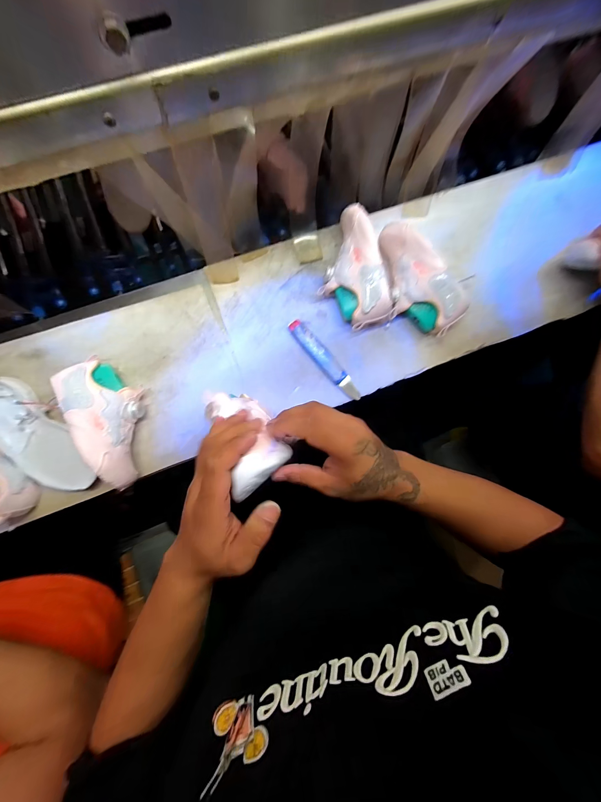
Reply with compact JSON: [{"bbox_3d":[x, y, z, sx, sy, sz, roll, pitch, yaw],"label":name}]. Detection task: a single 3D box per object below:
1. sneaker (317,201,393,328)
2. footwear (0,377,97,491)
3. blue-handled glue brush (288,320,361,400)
[{"bbox_3d":[0.078,-0.206,0.450,0.089,0.073,0.177,-20,85,-6],"label":"sneaker"},{"bbox_3d":[-0.391,0.054,0.408,0.071,0.023,0.200,-40,87,-7],"label":"footwear"},{"bbox_3d":[0.041,-0.067,0.462,0.027,0.013,0.163,-42,88,-7],"label":"blue-handled glue brush"}]

